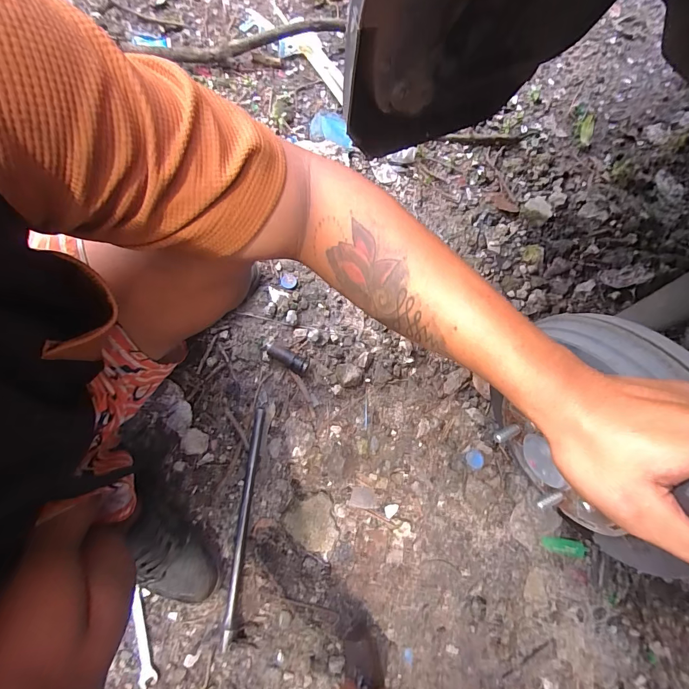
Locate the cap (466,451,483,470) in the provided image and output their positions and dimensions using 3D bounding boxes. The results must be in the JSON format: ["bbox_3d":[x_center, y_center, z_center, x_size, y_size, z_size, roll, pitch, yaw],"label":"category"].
[{"bbox_3d":[0.229,0.202,0.643,0.032,0.012,0.031,0,76,-1],"label":"cap"}]

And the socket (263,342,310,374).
[{"bbox_3d":[-0.108,0.024,0.673,0.086,0.030,0.031,21,76,4],"label":"socket"}]

